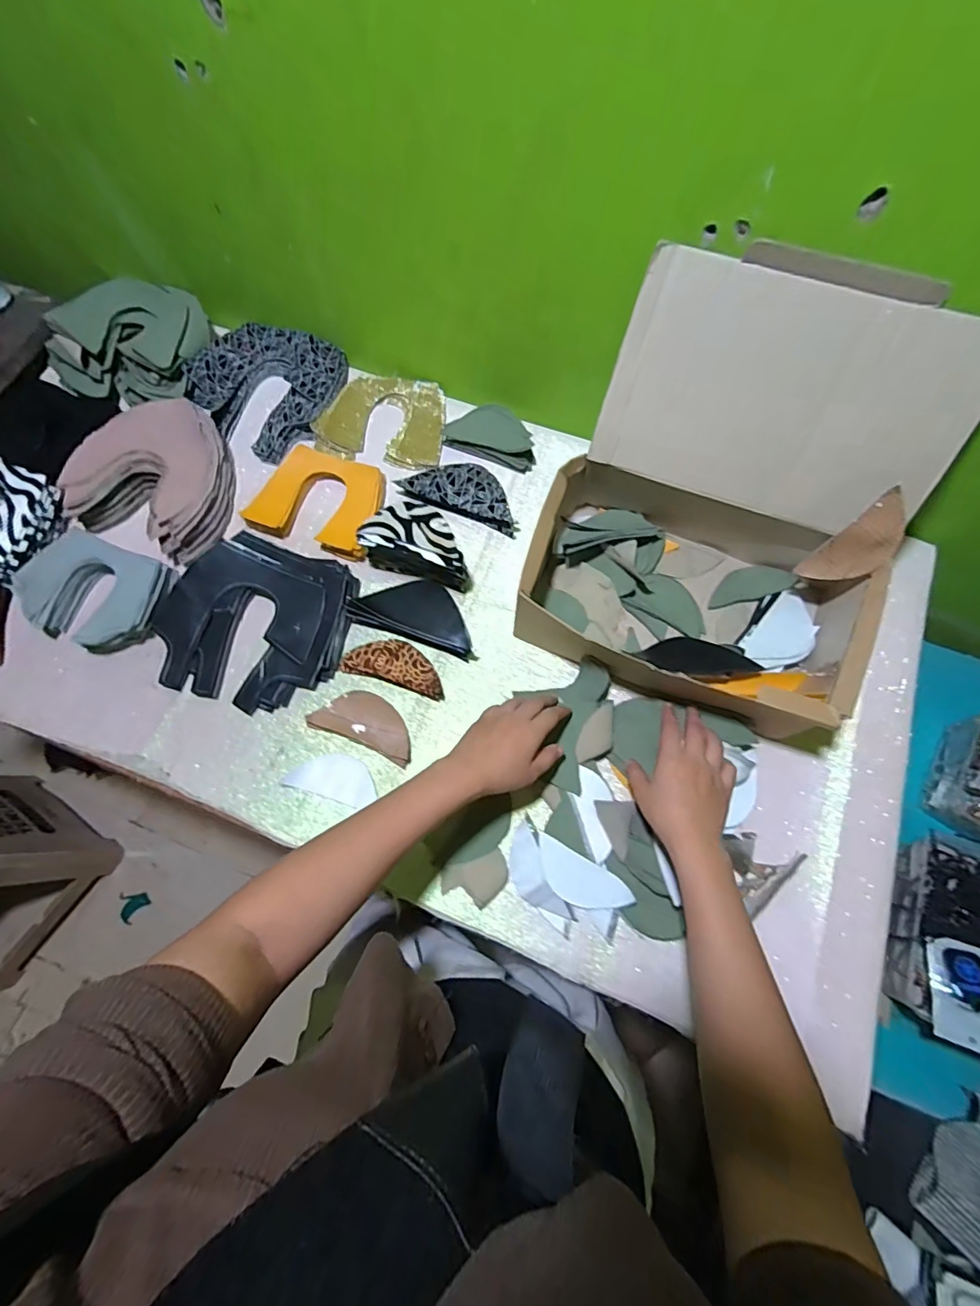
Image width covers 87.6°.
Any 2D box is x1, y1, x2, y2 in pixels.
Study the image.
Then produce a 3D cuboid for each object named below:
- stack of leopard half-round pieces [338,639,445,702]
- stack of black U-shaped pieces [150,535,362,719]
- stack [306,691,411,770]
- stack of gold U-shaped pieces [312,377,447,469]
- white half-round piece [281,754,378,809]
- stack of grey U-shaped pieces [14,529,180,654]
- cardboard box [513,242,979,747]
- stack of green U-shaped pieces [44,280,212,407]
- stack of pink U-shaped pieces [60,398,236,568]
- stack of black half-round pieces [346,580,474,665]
[{"bbox_3d":[-0.108,0.012,0.579,0.121,0.016,0.049,17,71,5],"label":"stack of leopard half-round pieces"},{"bbox_3d":[-0.268,-0.035,0.584,0.201,0.025,0.188,19,71,6],"label":"stack of black U-shaped pieces"},{"bbox_3d":[-0.133,0.075,0.558,0.116,0.014,0.057,22,72,7],"label":"stack"},{"bbox_3d":[-0.143,-0.319,0.694,0.163,0.028,0.141,7,71,2],"label":"stack of gold U-shaped pieces"},{"bbox_3d":[-0.165,0.131,0.541,0.097,0.010,0.046,16,71,5],"label":"white half-round piece"},{"bbox_3d":[-0.462,-0.071,0.596,0.164,0.041,0.122,20,71,6],"label":"stack of grey U-shaped pieces"},{"bbox_3d":[0.234,-0.138,0.499,0.338,0.232,0.327,20,73,8],"label":"cardboard box"},{"bbox_3d":[-0.477,-0.431,0.692,0.169,0.063,0.176,15,71,4],"label":"stack of green U-shaped pieces"},{"bbox_3d":[-0.418,-0.216,0.634,0.178,0.056,0.193,6,71,1],"label":"stack of pink U-shaped pieces"},{"bbox_3d":[-0.085,-0.052,0.584,0.146,0.033,0.075,17,71,5],"label":"stack of black half-round pieces"}]

